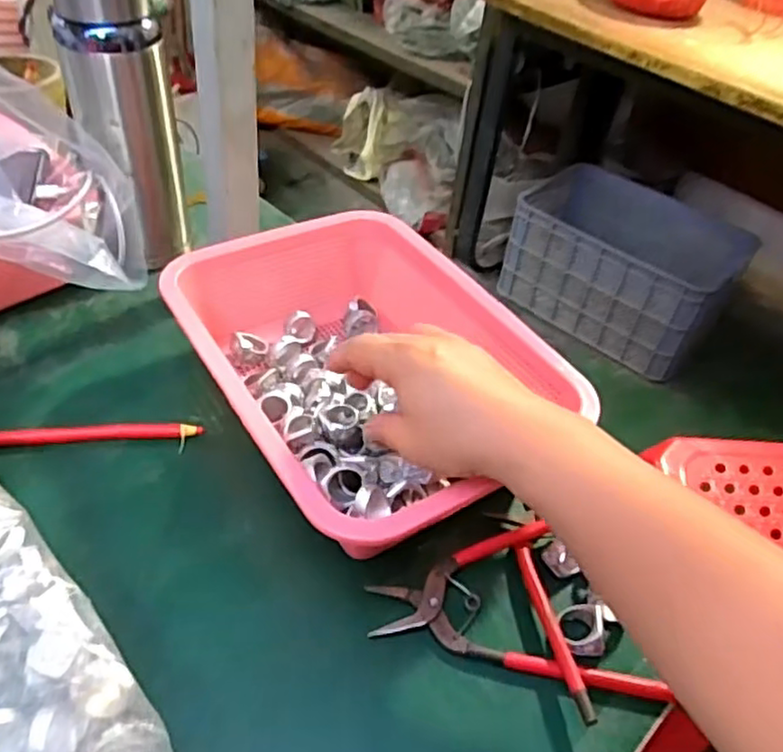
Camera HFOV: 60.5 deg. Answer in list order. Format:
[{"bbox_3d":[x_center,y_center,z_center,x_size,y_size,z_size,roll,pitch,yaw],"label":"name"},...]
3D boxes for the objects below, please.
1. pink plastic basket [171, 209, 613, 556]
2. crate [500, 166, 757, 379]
[{"bbox_3d":[-0.021,-0.007,0.448,0.191,0.068,0.256,-21,50,-27],"label":"pink plastic basket"},{"bbox_3d":[0.561,-0.273,1.678,0.530,0.325,0.328,28,47,21],"label":"crate"}]

